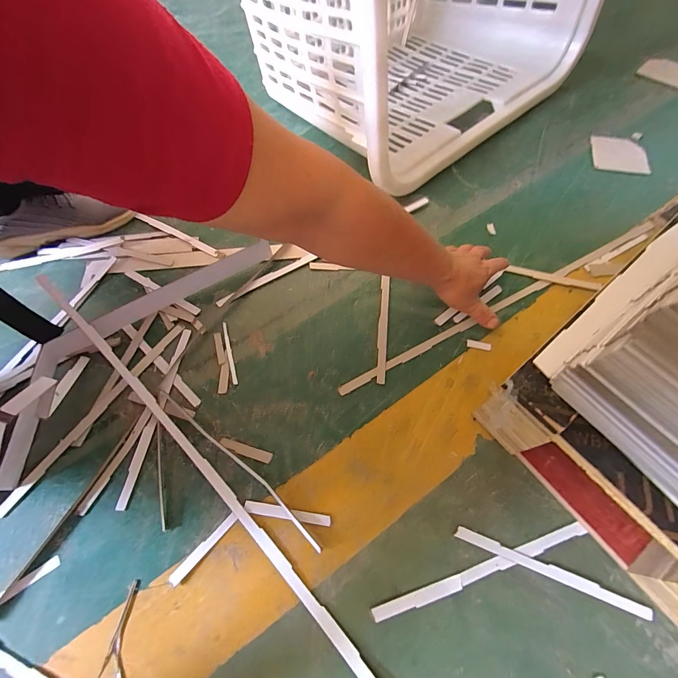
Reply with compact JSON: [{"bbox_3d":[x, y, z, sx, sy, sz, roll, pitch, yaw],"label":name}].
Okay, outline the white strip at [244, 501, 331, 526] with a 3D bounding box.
[{"bbox_3d":[-0.058,0.196,0.375,0.097,0.004,0.012,7,65,6],"label":"white strip"}]

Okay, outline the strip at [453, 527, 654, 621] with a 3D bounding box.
[{"bbox_3d":[0.215,0.238,0.344,0.188,0.004,0.013,19,67,11],"label":"strip"}]

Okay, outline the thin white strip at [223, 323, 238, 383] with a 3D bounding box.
[{"bbox_3d":[-0.152,0.019,0.463,0.007,0.004,0.096,-17,65,-6],"label":"thin white strip"}]

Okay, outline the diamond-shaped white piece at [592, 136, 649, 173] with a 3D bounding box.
[{"bbox_3d":[0.523,-0.345,0.623,0.093,0.006,0.092,8,65,6],"label":"diamond-shaped white piece"}]

